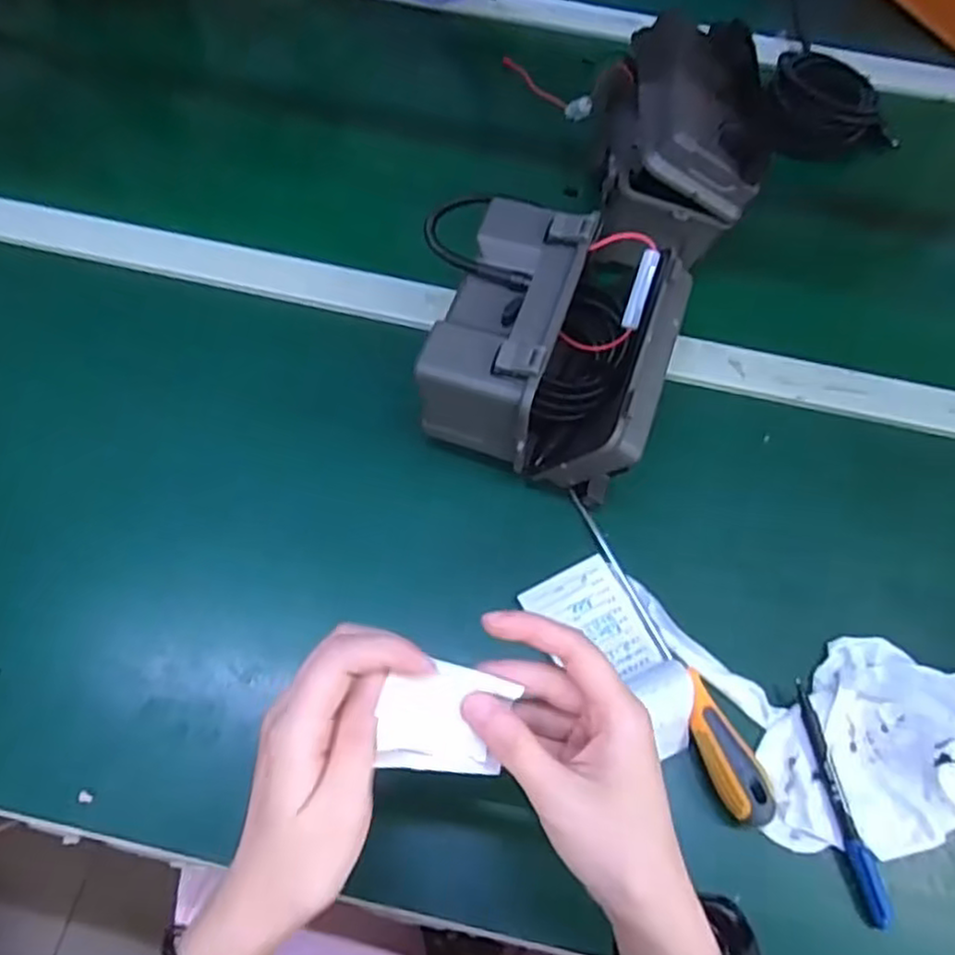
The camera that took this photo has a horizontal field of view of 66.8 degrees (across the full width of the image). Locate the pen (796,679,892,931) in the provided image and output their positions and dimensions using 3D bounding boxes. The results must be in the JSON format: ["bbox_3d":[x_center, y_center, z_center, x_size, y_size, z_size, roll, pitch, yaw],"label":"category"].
[{"bbox_3d":[0.218,0.194,0.439,0.012,0.009,0.135,-8,63,-7],"label":"pen"}]

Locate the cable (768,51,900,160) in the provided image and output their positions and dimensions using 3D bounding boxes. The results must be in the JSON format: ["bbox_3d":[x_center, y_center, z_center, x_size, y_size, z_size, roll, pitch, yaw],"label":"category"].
[{"bbox_3d":[0.362,-0.374,0.748,0.129,0.077,0.048,23,63,9],"label":"cable"}]

